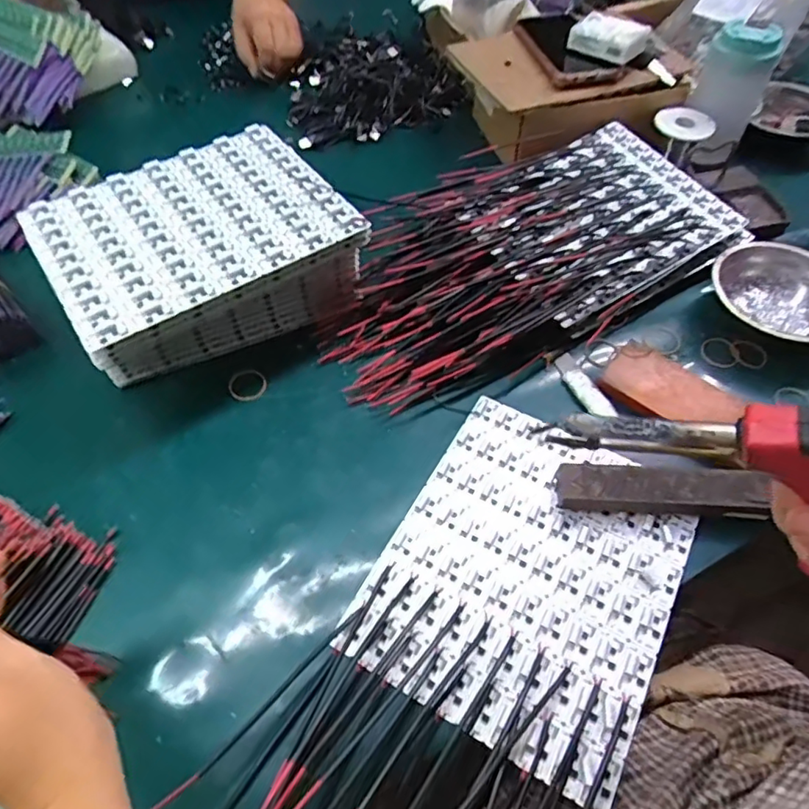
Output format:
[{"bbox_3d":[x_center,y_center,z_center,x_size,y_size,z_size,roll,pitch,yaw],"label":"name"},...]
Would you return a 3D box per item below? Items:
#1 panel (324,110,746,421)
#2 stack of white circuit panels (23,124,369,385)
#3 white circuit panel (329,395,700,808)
[{"bbox_3d":[0.115,-0.158,0.595,0.441,0.070,0.213,-25,58,-17],"label":"panel"},{"bbox_3d":[-0.185,-0.130,0.542,0.240,0.114,0.189,-30,59,-20],"label":"stack of white circuit panels"},{"bbox_3d":[0.093,0.119,0.427,0.196,0.009,0.238,25,58,17],"label":"white circuit panel"}]

